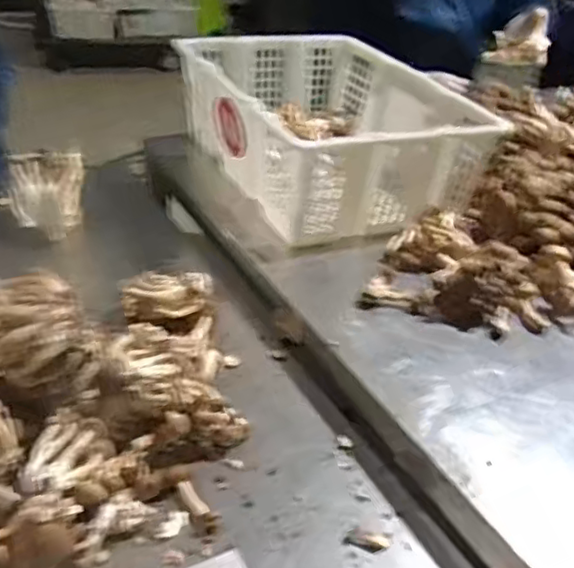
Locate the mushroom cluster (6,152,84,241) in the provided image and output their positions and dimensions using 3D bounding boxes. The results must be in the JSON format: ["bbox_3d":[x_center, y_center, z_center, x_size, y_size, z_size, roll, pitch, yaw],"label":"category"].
[{"bbox_3d":[-0.348,-0.128,0.954,0.111,0.110,0.074,-7,36,-18],"label":"mushroom cluster"}]

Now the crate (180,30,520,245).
[{"bbox_3d":[0.065,-0.243,1.074,0.352,0.190,0.455,-12,38,-23],"label":"crate"}]

